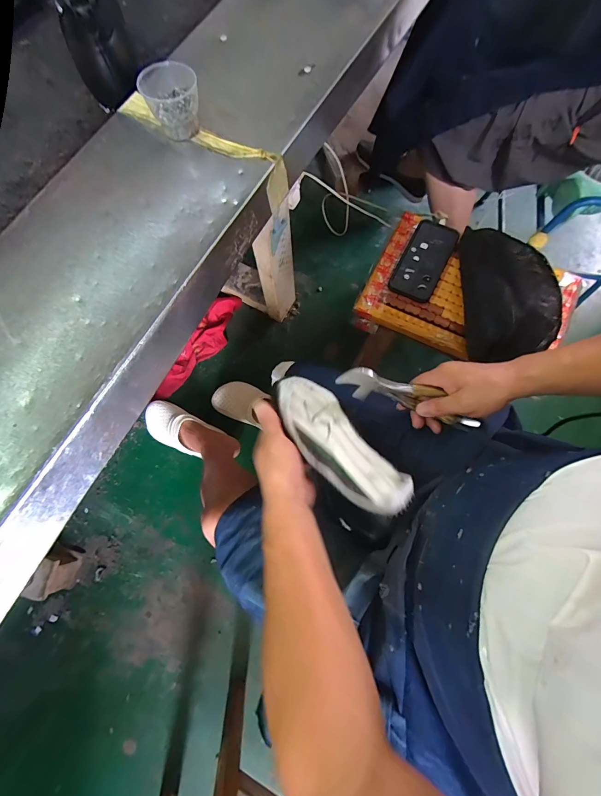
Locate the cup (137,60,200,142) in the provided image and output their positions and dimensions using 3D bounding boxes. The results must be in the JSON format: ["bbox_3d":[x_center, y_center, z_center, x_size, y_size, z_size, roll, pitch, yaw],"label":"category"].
[{"bbox_3d":[-0.149,-0.349,0.400,0.061,0.054,0.060,0,76,1],"label":"cup"}]

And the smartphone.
[{"bbox_3d":[0.235,-0.262,0.641,0.081,0.012,0.174,27,78,8],"label":"smartphone"}]

